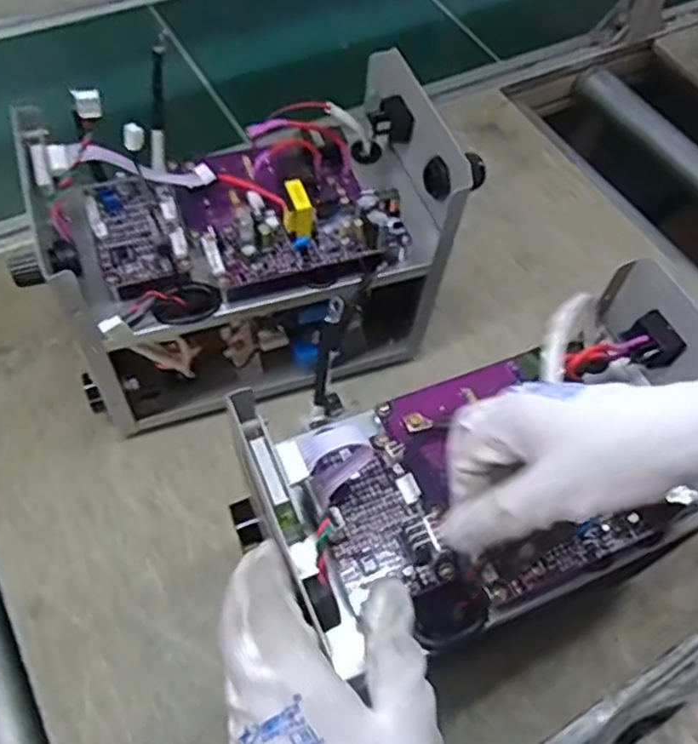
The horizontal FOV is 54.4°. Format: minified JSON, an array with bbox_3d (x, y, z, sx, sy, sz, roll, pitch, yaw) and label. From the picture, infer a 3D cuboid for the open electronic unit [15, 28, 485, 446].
[{"bbox_3d":[-0.072,-0.093,0.548,0.290,0.216,0.177,-11,59,-10],"label":"open electronic unit"}]

